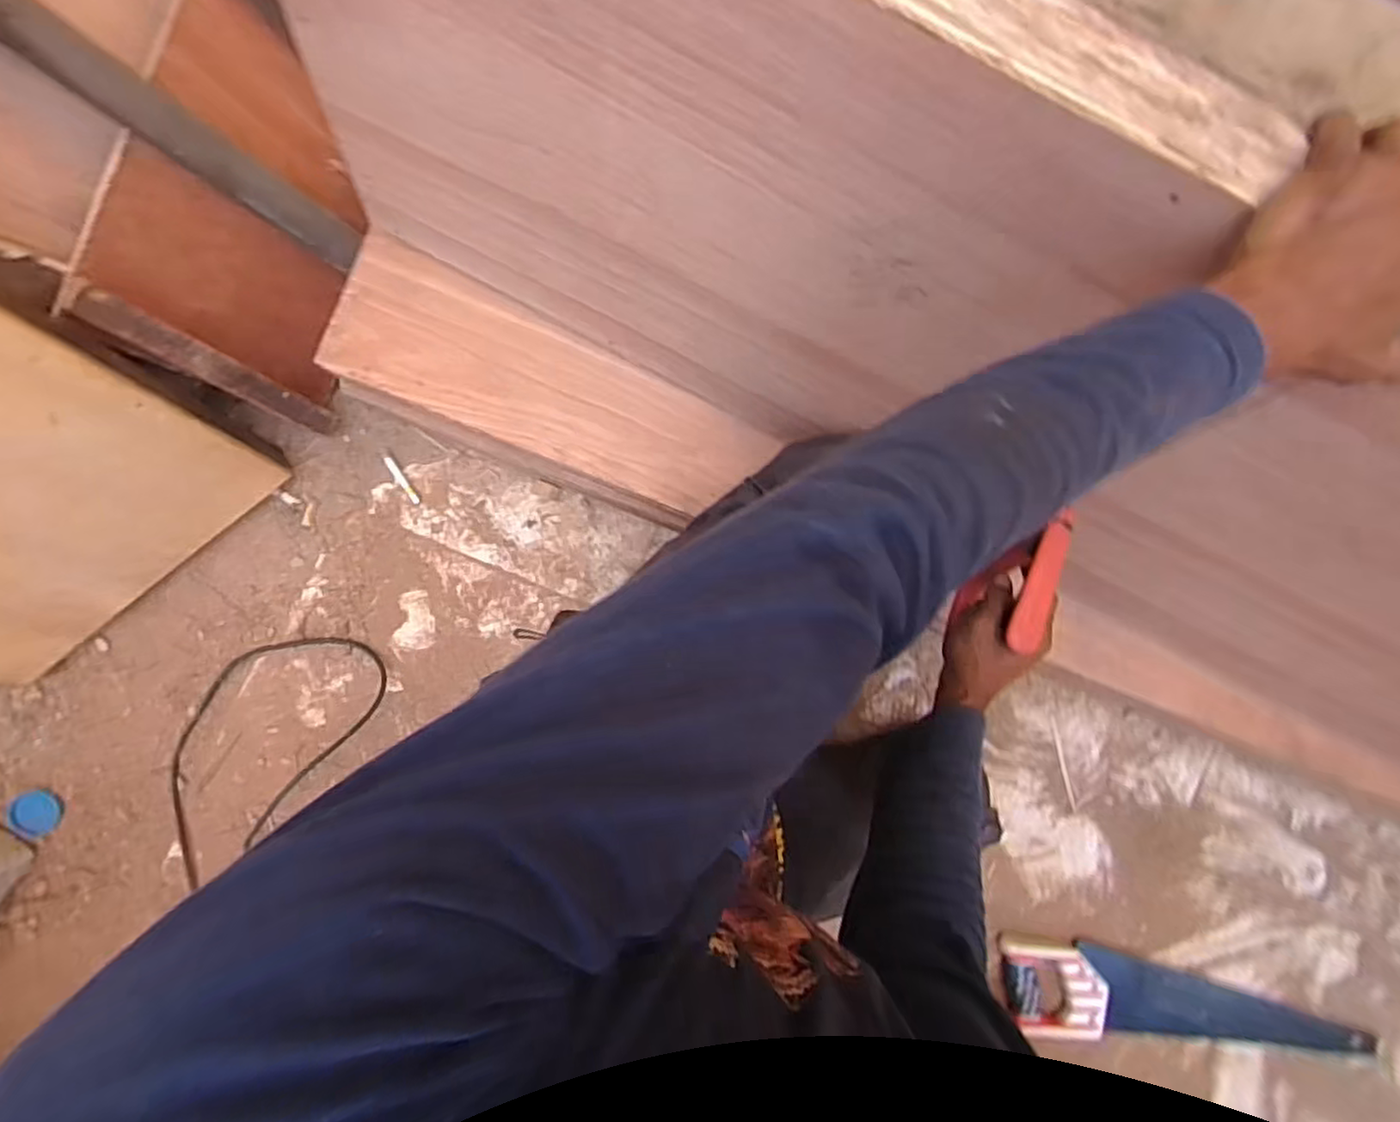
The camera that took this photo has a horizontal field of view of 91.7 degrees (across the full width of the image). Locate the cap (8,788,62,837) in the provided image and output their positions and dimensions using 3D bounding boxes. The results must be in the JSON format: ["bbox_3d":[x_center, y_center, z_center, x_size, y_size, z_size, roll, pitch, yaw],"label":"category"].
[{"bbox_3d":[-0.829,0.315,0.849,0.048,0.017,0.057,-28,92,-1],"label":"cap"}]

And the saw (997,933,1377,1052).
[{"bbox_3d":[0.652,0.585,0.906,0.516,0.026,0.120,6,91,-3],"label":"saw"}]

